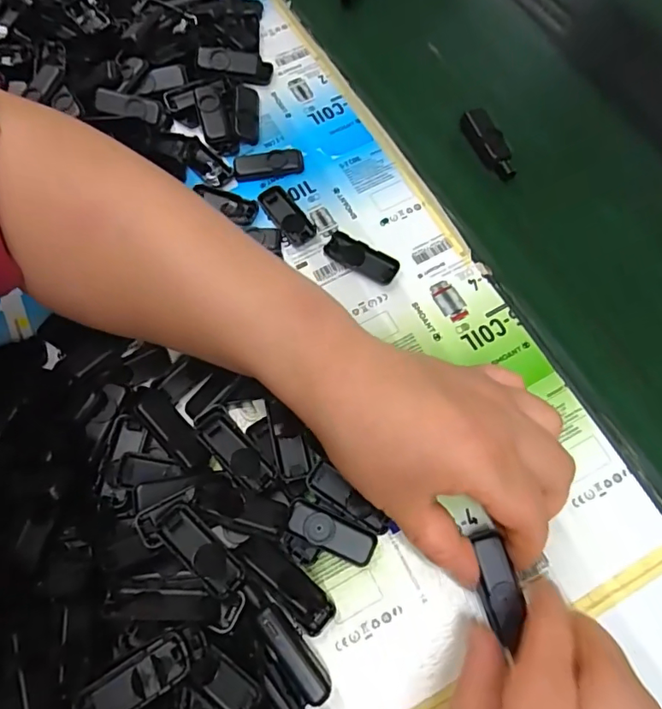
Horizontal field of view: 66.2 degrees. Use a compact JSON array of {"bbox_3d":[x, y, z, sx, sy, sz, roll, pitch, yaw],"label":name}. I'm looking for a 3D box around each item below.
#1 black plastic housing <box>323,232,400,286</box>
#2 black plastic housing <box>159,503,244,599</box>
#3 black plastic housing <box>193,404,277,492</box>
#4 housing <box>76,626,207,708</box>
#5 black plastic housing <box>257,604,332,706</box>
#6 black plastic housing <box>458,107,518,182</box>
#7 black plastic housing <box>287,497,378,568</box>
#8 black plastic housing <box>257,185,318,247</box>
[{"bbox_3d":[0.018,-0.058,0.307,0.047,0.006,0.017,29,72,13],"label":"black plastic housing"},{"bbox_3d":[-0.060,0.091,0.235,0.046,0.004,0.016,41,75,16],"label":"black plastic housing"},{"bbox_3d":[-0.049,0.050,0.260,0.019,0.011,0.050,-39,72,-13],"label":"black plastic housing"},{"bbox_3d":[-0.076,0.132,0.210,0.053,0.016,0.018,-31,71,-10],"label":"housing"},{"bbox_3d":[-0.016,0.133,0.227,0.013,0.015,0.043,-33,71,-11],"label":"black plastic housing"},{"bbox_3d":[0.110,-0.145,0.349,0.019,0.013,0.057,-15,69,-4],"label":"black plastic housing"},{"bbox_3d":[0.000,0.087,0.246,0.044,0.011,0.017,23,71,10],"label":"black plastic housing"},{"bbox_3d":[-0.028,-0.087,0.320,0.018,0.004,0.045,-35,72,-11],"label":"black plastic housing"}]

